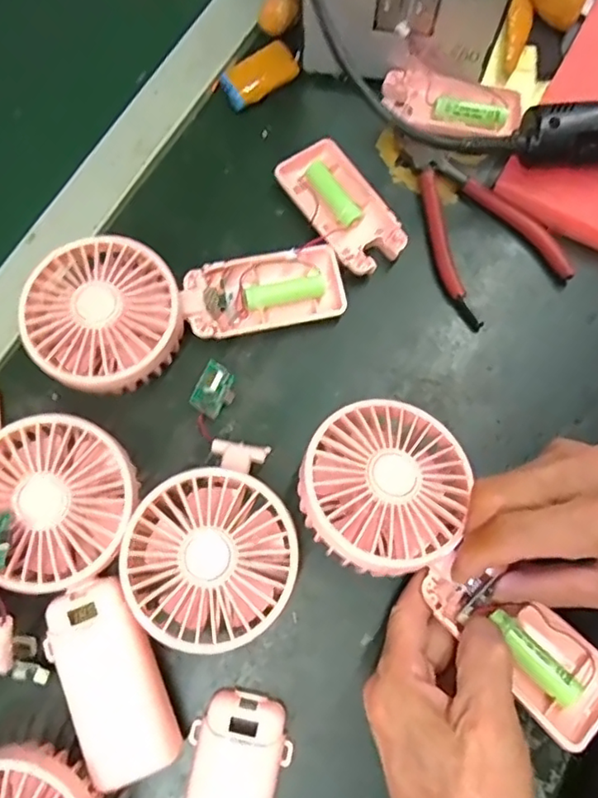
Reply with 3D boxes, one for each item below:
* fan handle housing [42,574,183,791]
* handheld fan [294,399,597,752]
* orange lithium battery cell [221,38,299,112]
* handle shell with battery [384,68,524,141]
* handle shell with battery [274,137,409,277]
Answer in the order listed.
[{"bbox_3d":[-0.095,0.142,0.301,0.046,0.027,0.094,-24,76,-7],"label":"fan handle housing"},{"bbox_3d":[0.080,0.079,0.294,0.086,0.028,0.184,-43,81,-11],"label":"handheld fan"},{"bbox_3d":[-0.027,-0.227,0.414,0.053,0.026,0.026,-33,77,-9],"label":"orange lithium battery cell"},{"bbox_3d":[0.103,-0.198,0.399,0.092,0.011,0.048,9,74,2],"label":"handle shell with battery"},{"bbox_3d":[0.028,-0.125,0.388,0.047,0.017,0.095,-36,78,-10],"label":"handle shell with battery"}]

